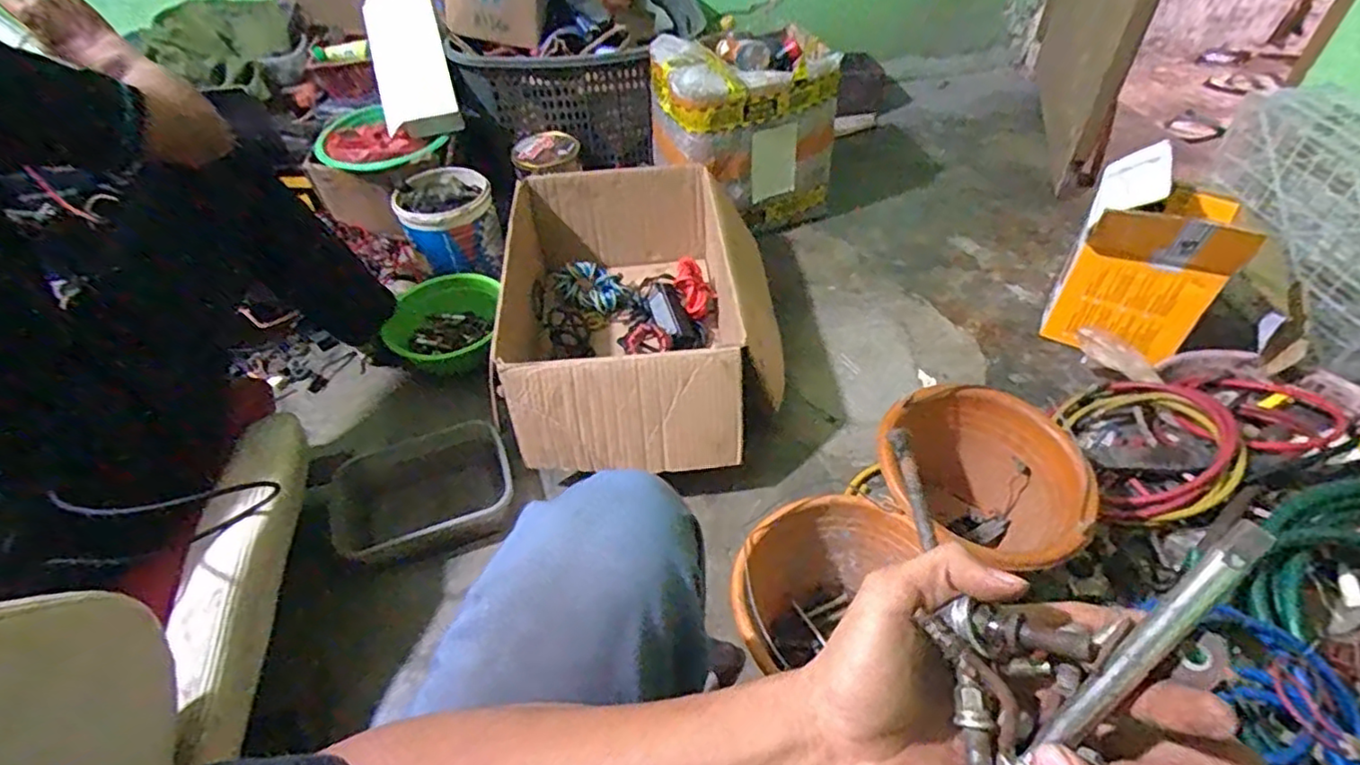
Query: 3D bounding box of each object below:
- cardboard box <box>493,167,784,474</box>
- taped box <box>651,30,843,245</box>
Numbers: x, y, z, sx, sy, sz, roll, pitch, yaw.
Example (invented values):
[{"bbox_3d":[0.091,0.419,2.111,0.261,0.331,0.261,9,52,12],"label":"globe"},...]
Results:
[{"bbox_3d":[-0.071,-0.111,1.099,0.437,0.220,0.590,-4,47,0],"label":"cardboard box"},{"bbox_3d":[0.116,-0.512,1.343,0.328,0.337,0.267,-27,51,-20],"label":"taped box"}]

